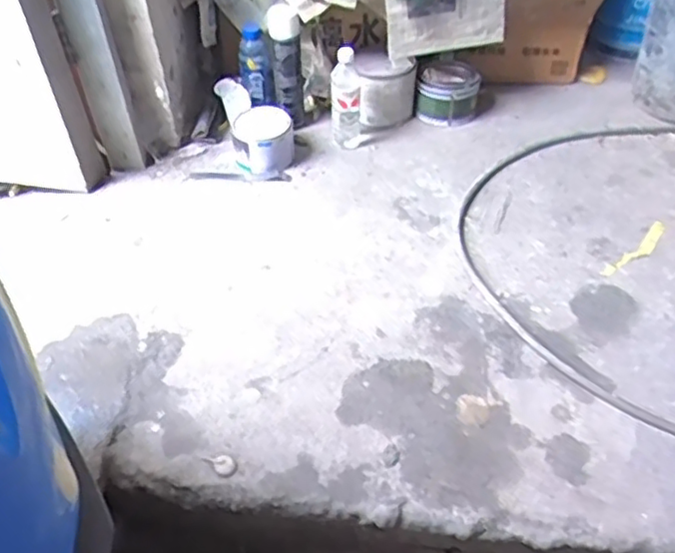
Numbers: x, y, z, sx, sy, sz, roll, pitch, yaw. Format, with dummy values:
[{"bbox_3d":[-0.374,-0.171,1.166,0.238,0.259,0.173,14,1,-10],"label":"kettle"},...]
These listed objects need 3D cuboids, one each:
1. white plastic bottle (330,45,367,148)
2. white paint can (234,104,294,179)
[{"bbox_3d":[0.023,-0.393,1.473,0.075,0.225,0.069,0,44,2],"label":"white plastic bottle"},{"bbox_3d":[-0.159,-0.296,1.468,0.127,0.112,0.105,-7,44,-5],"label":"white paint can"}]

